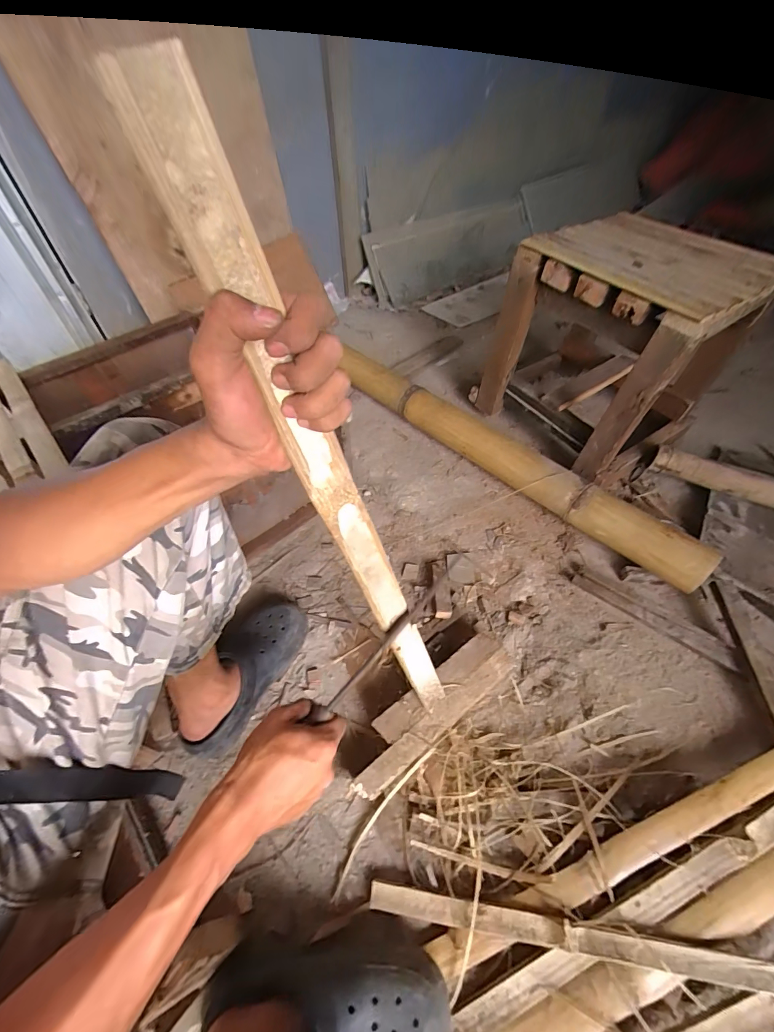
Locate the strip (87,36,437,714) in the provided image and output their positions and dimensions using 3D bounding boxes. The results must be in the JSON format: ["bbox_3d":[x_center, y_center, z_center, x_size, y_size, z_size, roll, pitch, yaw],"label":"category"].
[{"bbox_3d":[-0.019,0.042,0.373,0.023,0.650,0.040,11,51,30],"label":"strip"}]

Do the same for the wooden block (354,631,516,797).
[{"bbox_3d":[0.072,0.319,0.638,0.309,0.062,0.079,-31,57,-21],"label":"wooden block"}]

